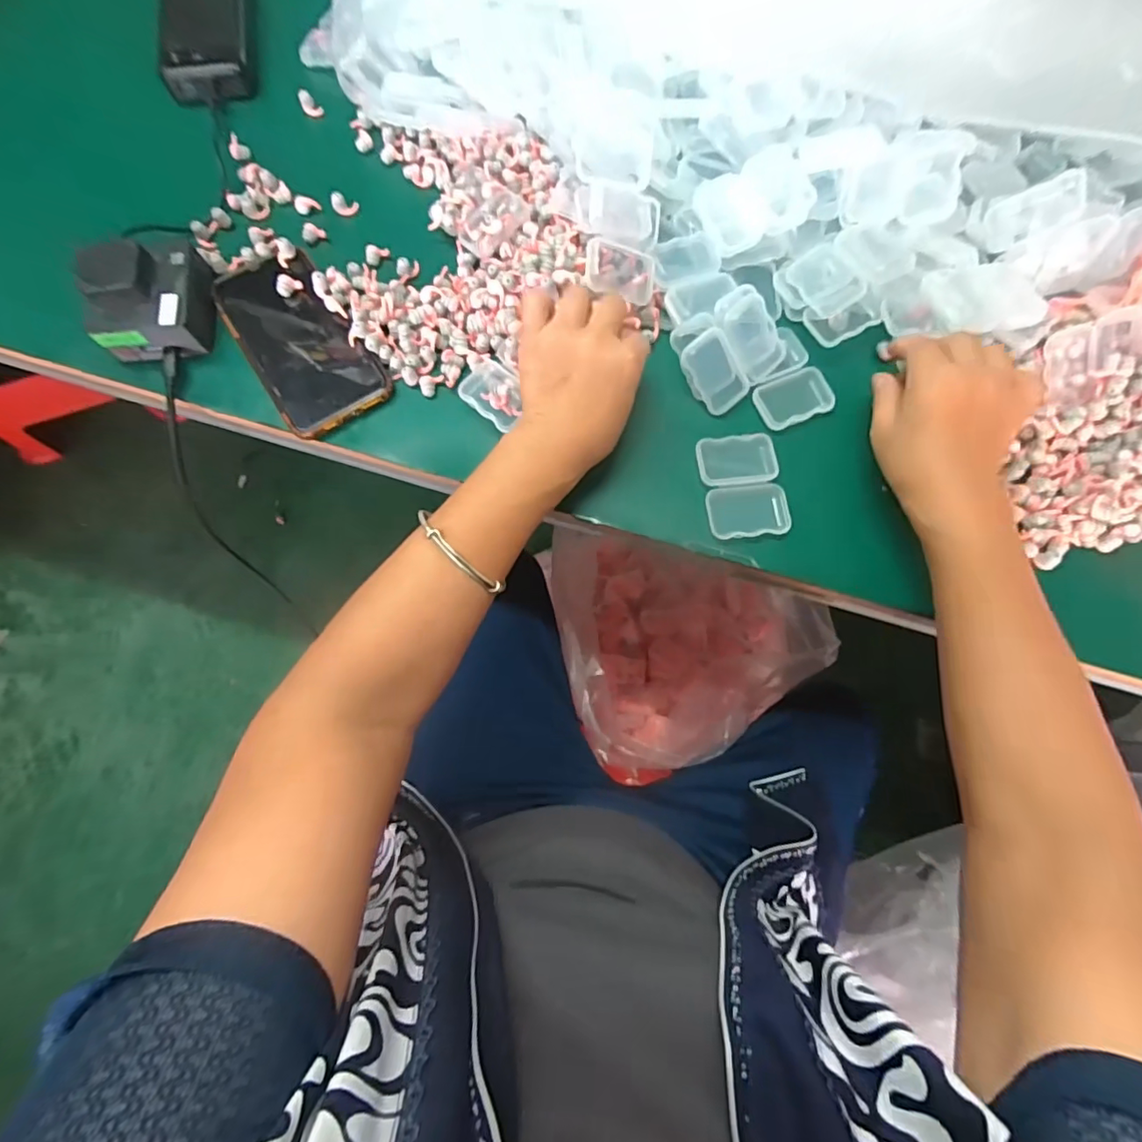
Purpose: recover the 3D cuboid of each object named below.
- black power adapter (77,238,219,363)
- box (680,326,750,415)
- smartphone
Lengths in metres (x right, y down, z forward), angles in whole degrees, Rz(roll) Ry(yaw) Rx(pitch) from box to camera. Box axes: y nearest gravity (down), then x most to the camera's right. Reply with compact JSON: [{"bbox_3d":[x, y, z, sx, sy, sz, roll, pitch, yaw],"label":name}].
[{"bbox_3d":[-0.301,-0.198,0.383,0.067,0.049,0.077,-7,75,-2],"label":"black power adapter"},{"bbox_3d":[0.105,-0.145,0.388,0.037,0.010,0.054,-44,114,-10],"label":"box"},{"bbox_3d":[-0.202,-0.174,0.396,0.076,0.014,0.151,-34,78,-9],"label":"smartphone"}]

